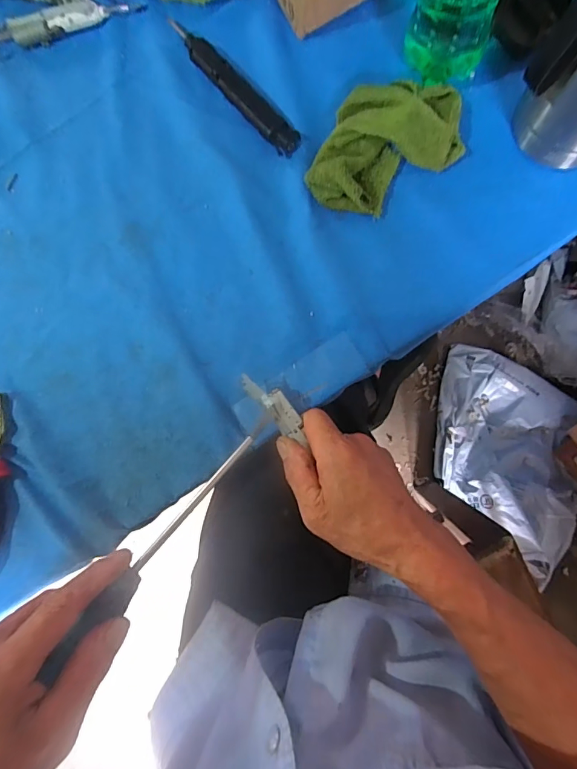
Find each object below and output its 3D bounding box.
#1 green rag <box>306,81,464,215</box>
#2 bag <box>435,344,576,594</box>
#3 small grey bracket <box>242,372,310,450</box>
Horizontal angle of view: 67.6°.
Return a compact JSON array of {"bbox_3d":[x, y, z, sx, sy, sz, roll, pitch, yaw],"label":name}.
[{"bbox_3d":[0.081,-0.192,0.345,0.101,0.025,0.113,23,89,8],"label":"green rag"},{"bbox_3d":[0.451,0.138,0.859,0.273,0.128,0.443,-3,86,7],"label":"bag"},{"bbox_3d":[-0.009,0.018,0.338,0.020,0.010,0.071,-44,94,2],"label":"small grey bracket"}]

